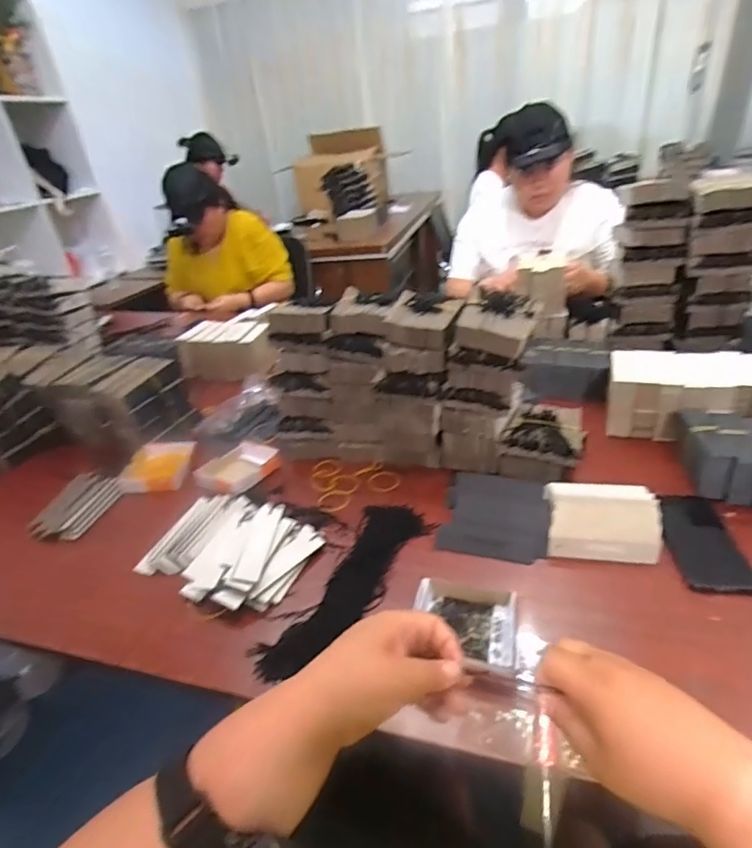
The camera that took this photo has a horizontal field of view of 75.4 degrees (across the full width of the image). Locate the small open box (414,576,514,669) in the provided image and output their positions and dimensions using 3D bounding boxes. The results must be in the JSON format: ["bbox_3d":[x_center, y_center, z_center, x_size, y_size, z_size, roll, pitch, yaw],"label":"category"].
[{"bbox_3d":[0.104,0.221,0.554,0.114,0.036,0.091,6,34,21],"label":"small open box"}]

